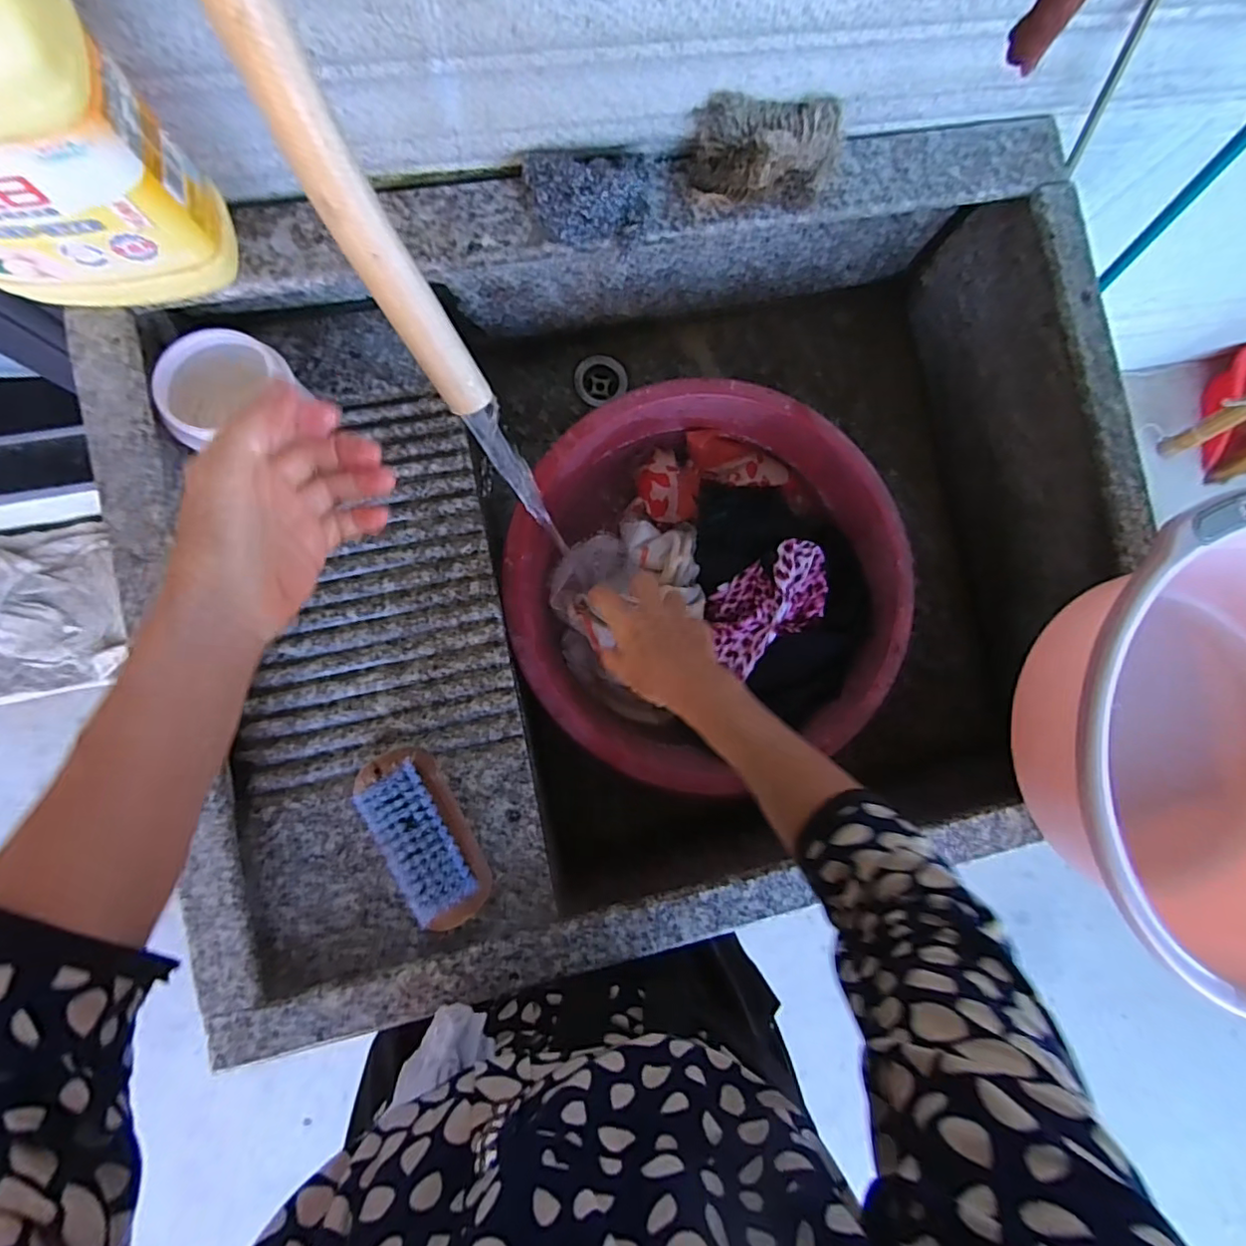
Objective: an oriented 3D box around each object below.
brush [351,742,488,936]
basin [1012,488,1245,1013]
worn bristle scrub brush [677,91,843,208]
[{"bbox_3d":[-0.149,0.158,0.438,0.056,0.045,0.131,-28,92,-7],"label":"brush"},{"bbox_3d":[0.423,0.086,0.436,0.315,0.152,0.310,0,88,-7],"label":"basin"},{"bbox_3d":[0.106,-0.354,0.442,0.117,0.045,0.052,-9,89,-7],"label":"worn bristle scrub brush"}]

